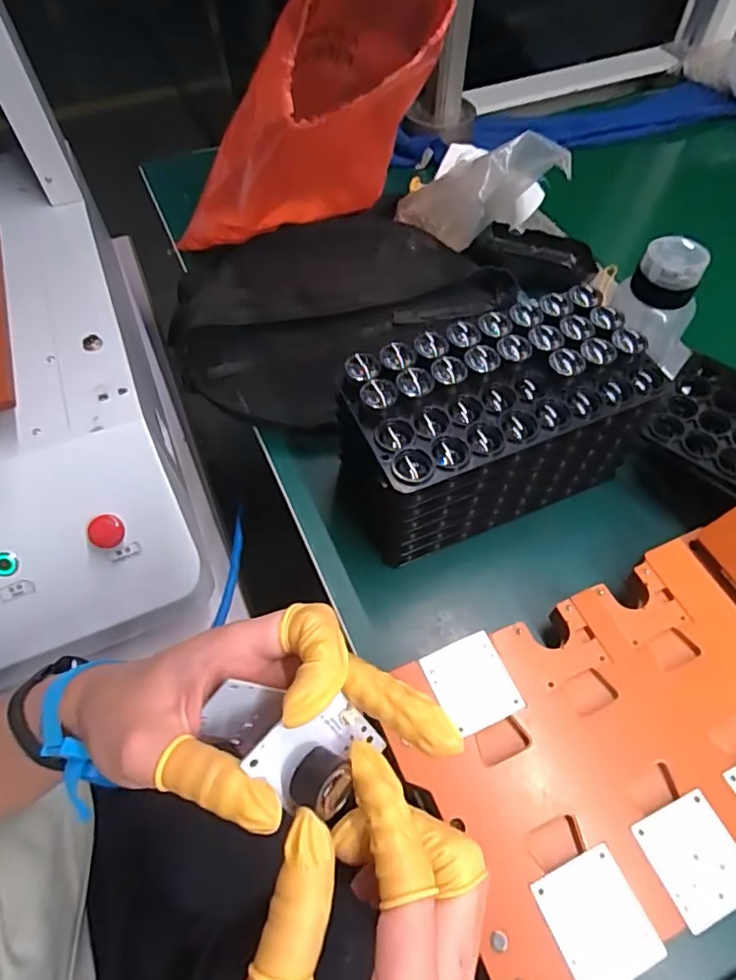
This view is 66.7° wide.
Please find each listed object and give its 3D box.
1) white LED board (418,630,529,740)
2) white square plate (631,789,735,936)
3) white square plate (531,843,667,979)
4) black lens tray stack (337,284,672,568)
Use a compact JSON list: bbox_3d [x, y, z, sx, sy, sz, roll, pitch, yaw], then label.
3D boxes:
[{"bbox_3d":[0.060,0.112,0.324,0.044,0.004,0.048,-21,59,-11],"label":"white LED board"},{"bbox_3d":[0.163,0.182,0.276,0.044,0.004,0.047,-21,59,-10],"label":"white square plate"},{"bbox_3d":[0.108,0.203,0.264,0.044,0.004,0.048,-21,59,-10],"label":"white square plate"},{"bbox_3d":[0.083,-0.039,0.384,0.202,0.118,0.101,-19,59,-9],"label":"black lens tray stack"}]

